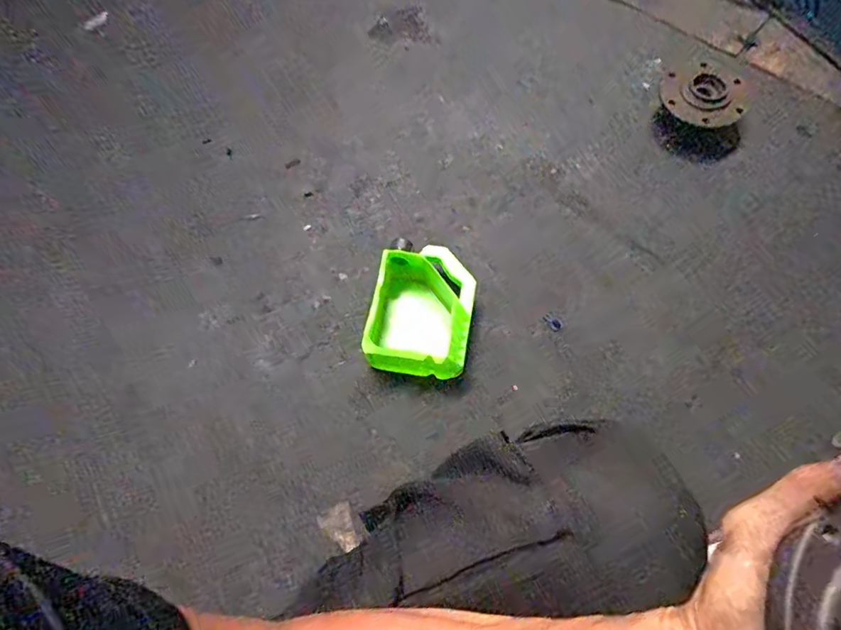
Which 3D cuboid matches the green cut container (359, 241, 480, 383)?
[{"bbox_3d":[0.006,-0.007,0.857,0.163,0.124,0.224,9,67,7],"label":"green cut container"}]

